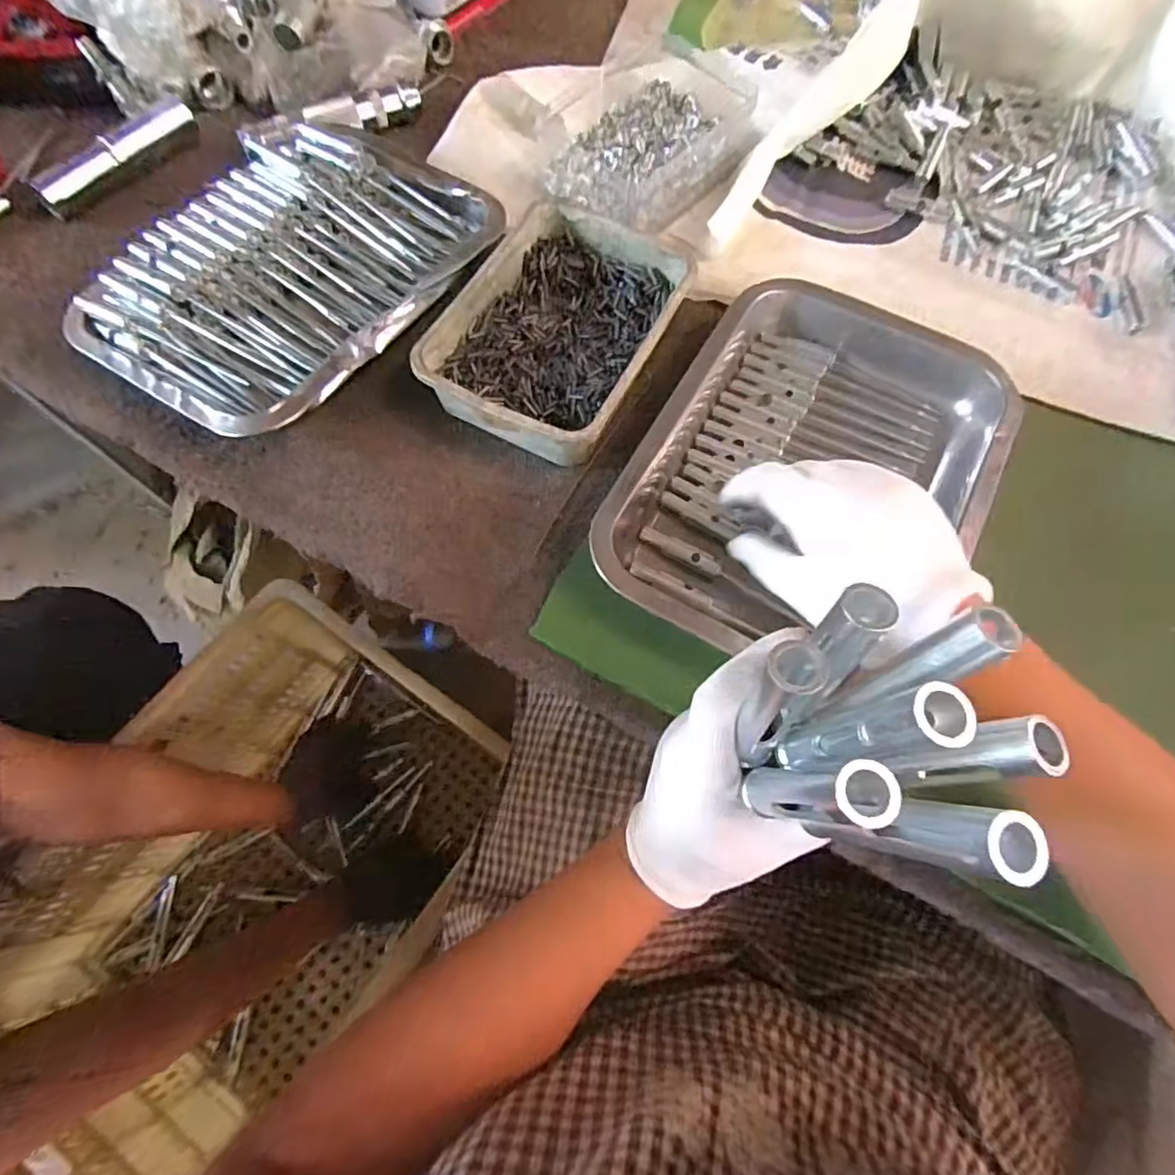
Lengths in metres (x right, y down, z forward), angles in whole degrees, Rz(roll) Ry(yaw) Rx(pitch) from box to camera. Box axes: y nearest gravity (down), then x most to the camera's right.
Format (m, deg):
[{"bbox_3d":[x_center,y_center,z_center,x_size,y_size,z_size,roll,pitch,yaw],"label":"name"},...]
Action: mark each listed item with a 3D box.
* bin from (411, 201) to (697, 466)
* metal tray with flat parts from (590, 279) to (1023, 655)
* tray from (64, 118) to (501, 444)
[{"bbox_3d":[-0.014,-0.178,0.390,0.126,0.034,0.196,25,72,8],"label":"bin"},{"bbox_3d":[0.136,-0.074,0.362,0.192,0.037,0.264,27,72,8],"label":"metal tray with flat parts"},{"bbox_3d":[-0.191,-0.212,0.396,0.178,0.041,0.252,30,73,9],"label":"tray"}]

